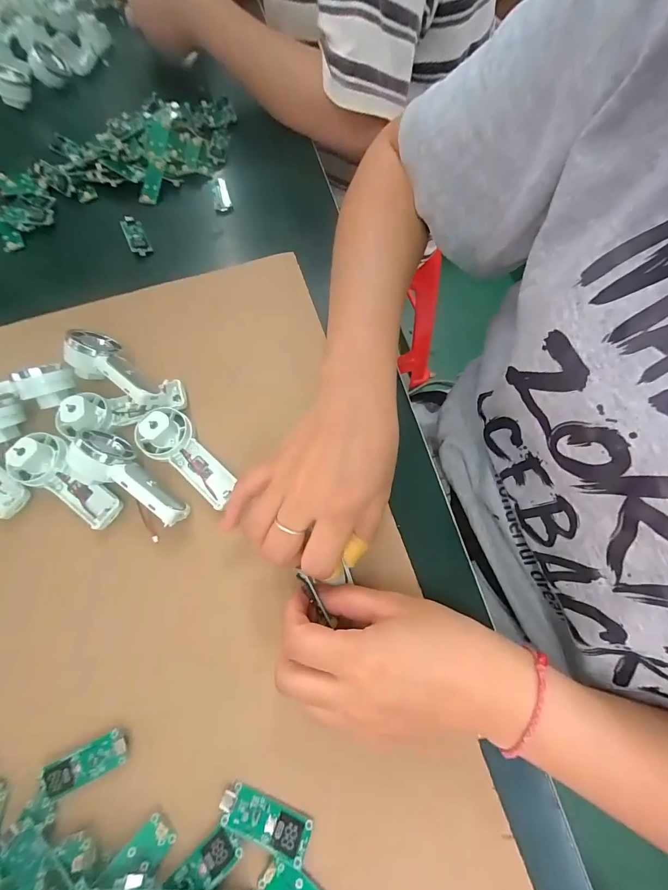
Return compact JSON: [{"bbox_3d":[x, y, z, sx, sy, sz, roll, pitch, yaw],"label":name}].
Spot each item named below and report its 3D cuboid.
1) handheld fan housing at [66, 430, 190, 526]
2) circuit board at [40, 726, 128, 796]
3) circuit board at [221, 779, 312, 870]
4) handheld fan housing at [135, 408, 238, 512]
[{"bbox_3d":[-0.143,0.024,0.259,0.092,0.030,0.037,31,74,13],"label":"handheld fan housing"},{"bbox_3d":[-0.142,0.183,0.213,0.046,0.004,0.018,-25,71,-7],"label":"circuit board"},{"bbox_3d":[-0.038,0.205,0.202,0.050,0.004,0.019,18,49,12],"label":"circuit board"},{"bbox_3d":[-0.109,0.008,0.272,0.090,0.023,0.038,45,74,3],"label":"handheld fan housing"}]

